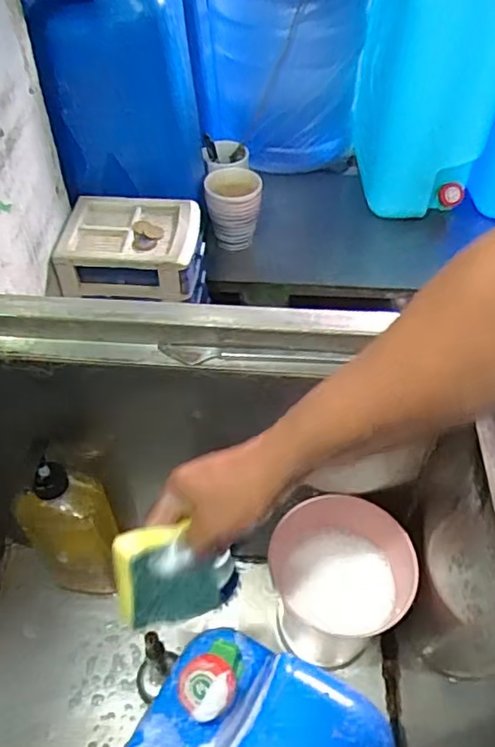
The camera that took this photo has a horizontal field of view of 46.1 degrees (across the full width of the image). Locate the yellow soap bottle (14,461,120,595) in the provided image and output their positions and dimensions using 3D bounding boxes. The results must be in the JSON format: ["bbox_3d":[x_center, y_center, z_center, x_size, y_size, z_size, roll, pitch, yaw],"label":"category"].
[{"bbox_3d":[-0.196,0.188,0.667,0.095,0.253,0.066,-24,53,-20],"label":"yellow soap bottle"}]

